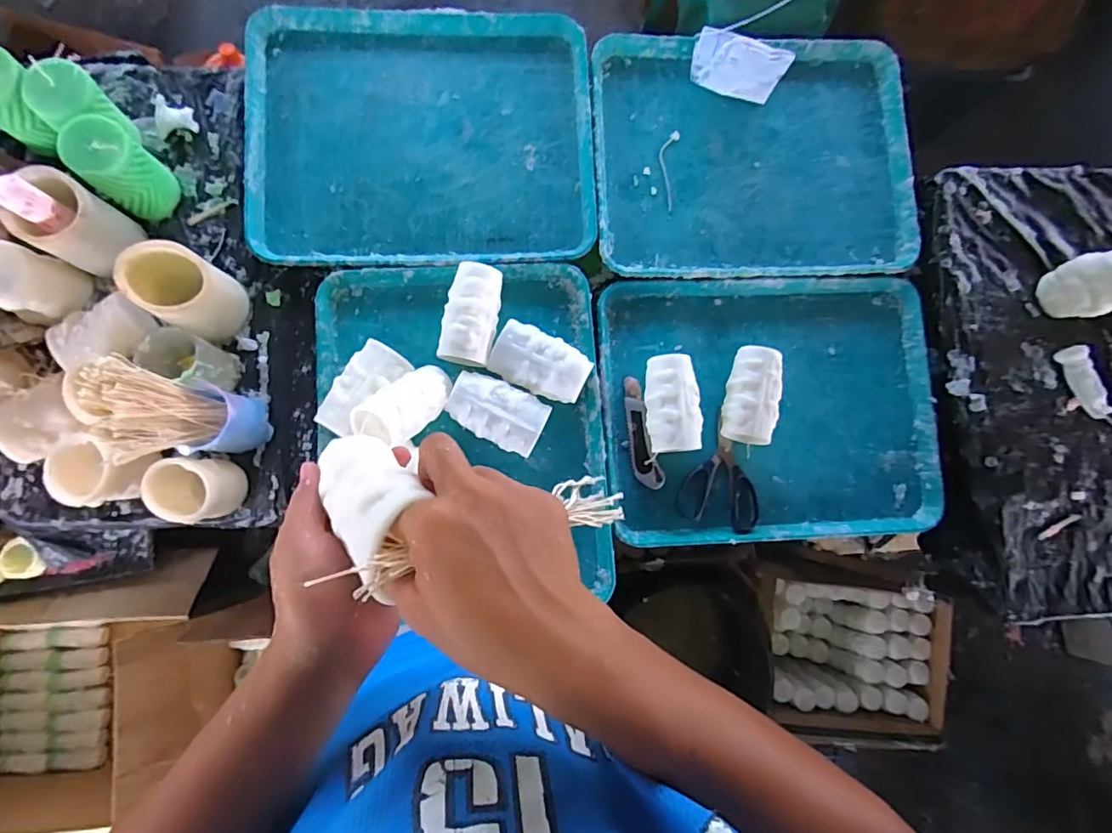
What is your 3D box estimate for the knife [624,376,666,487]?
[{"bbox_3d":[0.106,0.021,0.678,0.033,0.011,0.143,-13,85,-6],"label":"knife"}]

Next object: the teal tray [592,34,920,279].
[{"bbox_3d":[0.269,-0.354,0.737,0.424,0.033,0.335,-1,84,-5],"label":"teal tray"}]

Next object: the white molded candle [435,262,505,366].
[{"bbox_3d":[-0.104,-0.124,0.661,0.062,0.053,0.121,11,83,-3],"label":"white molded candle"}]

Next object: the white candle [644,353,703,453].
[{"bbox_3d":[0.147,-0.017,0.672,0.064,0.050,0.120,-3,84,-5],"label":"white candle"}]

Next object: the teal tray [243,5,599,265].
[{"bbox_3d":[-0.173,-0.367,0.701,0.437,0.021,0.337,-2,84,-5],"label":"teal tray"}]

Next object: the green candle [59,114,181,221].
[{"bbox_3d":[-0.499,-0.283,0.622,0.062,0.105,0.068,1,83,-4],"label":"green candle"}]

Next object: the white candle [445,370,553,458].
[{"bbox_3d":[-0.071,-0.005,0.653,0.113,0.050,0.071,26,82,-1],"label":"white candle"}]

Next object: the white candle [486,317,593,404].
[{"bbox_3d":[-0.019,-0.065,0.667,0.117,0.044,0.073,28,82,-1],"label":"white candle"}]

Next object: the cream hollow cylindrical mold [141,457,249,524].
[{"bbox_3d":[-0.391,0.080,0.588,0.066,0.078,0.066,1,83,-4],"label":"cream hollow cylindrical mold"}]

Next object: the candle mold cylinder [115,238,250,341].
[{"bbox_3d":[-0.412,-0.139,0.608,0.090,0.108,0.079,27,82,-1],"label":"candle mold cylinder"}]

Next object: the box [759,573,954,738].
[{"bbox_3d":[0.619,0.523,1.199,0.420,0.187,0.313,7,83,-4],"label":"box"}]

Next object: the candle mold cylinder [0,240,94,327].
[{"bbox_3d":[-0.589,-0.146,0.592,0.071,0.082,0.069,11,83,-3],"label":"candle mold cylinder"}]

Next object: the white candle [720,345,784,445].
[{"bbox_3d":[0.248,-0.028,0.682,0.059,0.047,0.121,11,83,-3],"label":"white candle"}]

